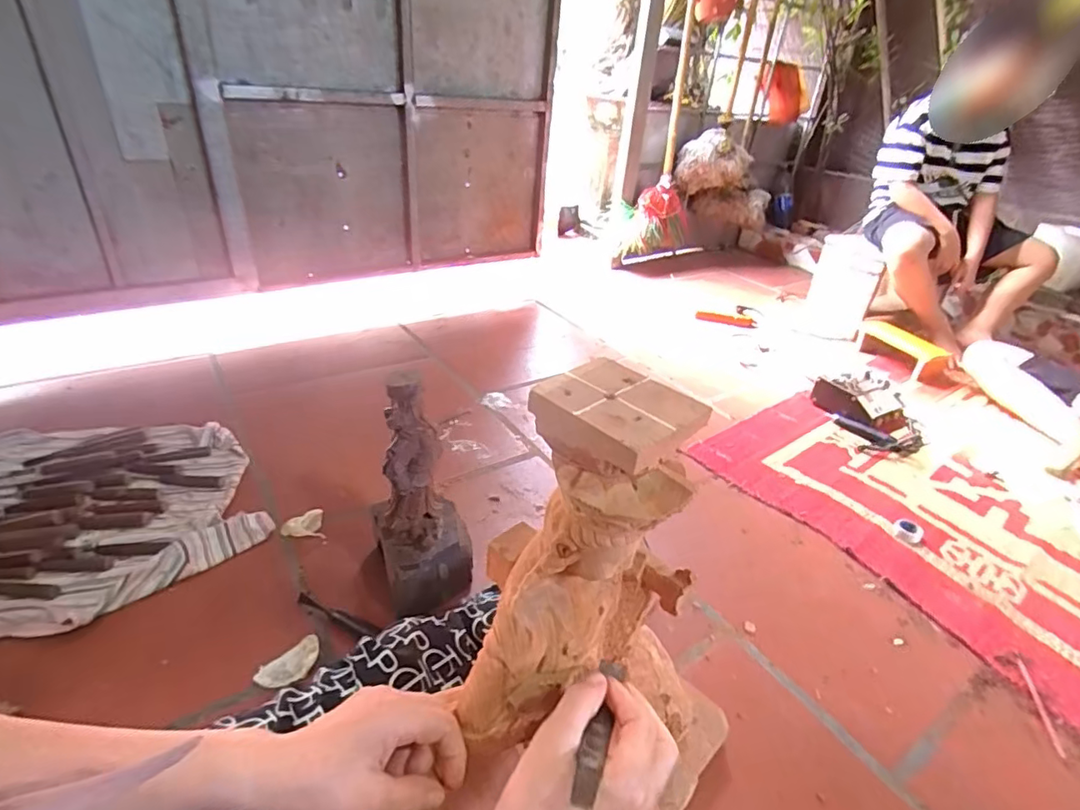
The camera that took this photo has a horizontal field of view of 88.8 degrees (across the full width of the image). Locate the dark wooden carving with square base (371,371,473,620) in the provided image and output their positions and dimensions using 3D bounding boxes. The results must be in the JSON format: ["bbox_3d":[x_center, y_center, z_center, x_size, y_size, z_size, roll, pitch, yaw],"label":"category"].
[{"bbox_3d":[-0.172,0.119,0.788,0.129,0.347,0.137,-10,35,-22],"label":"dark wooden carving with square base"}]

